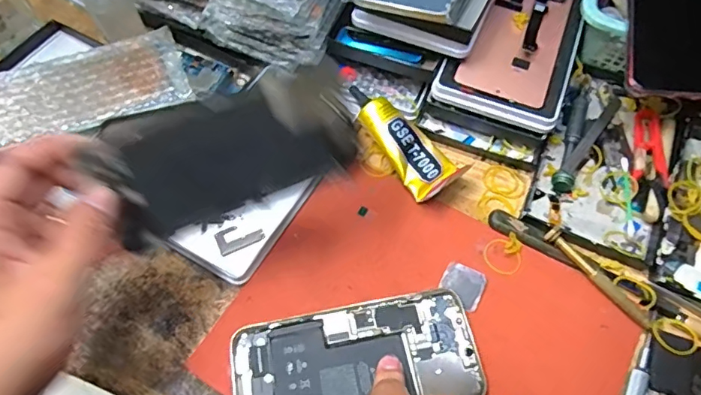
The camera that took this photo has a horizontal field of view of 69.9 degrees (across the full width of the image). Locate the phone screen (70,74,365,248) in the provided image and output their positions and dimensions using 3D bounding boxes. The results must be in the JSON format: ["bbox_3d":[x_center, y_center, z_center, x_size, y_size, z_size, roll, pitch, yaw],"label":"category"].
[{"bbox_3d":[-0.072,-0.024,0.292,0.145,0.074,0.011,-23,32,-2],"label":"phone screen"}]

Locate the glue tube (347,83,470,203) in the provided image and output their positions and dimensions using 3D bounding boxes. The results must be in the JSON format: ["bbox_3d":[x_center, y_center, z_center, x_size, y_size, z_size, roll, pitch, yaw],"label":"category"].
[{"bbox_3d":[0.040,-0.050,0.412,0.041,0.024,0.118,-35,68,-17],"label":"glue tube"}]

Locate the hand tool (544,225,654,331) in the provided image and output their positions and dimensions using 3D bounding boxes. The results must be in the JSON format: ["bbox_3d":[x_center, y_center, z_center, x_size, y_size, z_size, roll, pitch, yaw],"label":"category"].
[{"bbox_3d":[0.179,0.057,0.360,0.012,0.014,0.092,-40,69,-19],"label":"hand tool"}]

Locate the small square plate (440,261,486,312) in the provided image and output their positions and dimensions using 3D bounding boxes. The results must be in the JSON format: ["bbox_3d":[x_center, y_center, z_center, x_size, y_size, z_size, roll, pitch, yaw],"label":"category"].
[{"bbox_3d":[0.082,0.063,0.361,0.029,0.004,0.030,28,66,14],"label":"small square plate"}]

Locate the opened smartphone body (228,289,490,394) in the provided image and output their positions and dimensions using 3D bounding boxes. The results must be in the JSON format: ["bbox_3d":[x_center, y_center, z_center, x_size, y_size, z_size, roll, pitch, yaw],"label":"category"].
[{"bbox_3d":[0.003,0.109,0.333,0.161,0.008,0.074,-13,66,-7],"label":"opened smartphone body"}]

